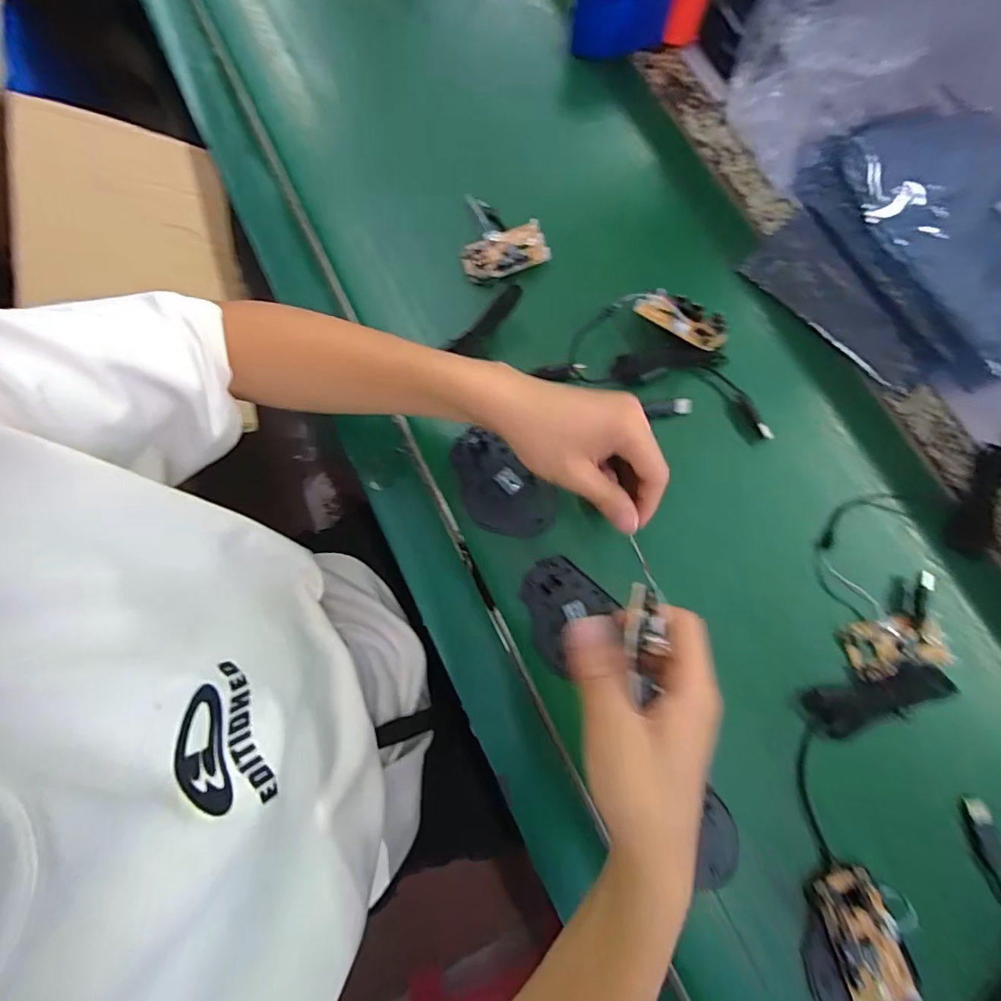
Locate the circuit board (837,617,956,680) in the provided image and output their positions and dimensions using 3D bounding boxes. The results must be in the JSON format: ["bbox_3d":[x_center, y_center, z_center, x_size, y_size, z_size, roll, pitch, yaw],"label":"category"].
[{"bbox_3d":[0.324,0.119,0.412,0.079,0.010,0.044,-10,76,-3],"label":"circuit board"}]

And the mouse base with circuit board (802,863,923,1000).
[{"bbox_3d":[0.259,0.326,0.357,0.073,0.018,0.111,-2,76,-1],"label":"mouse base with circuit board"}]

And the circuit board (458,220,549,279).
[{"bbox_3d":[0.003,-0.242,0.490,0.081,0.012,0.046,-17,77,-4],"label":"circuit board"}]

